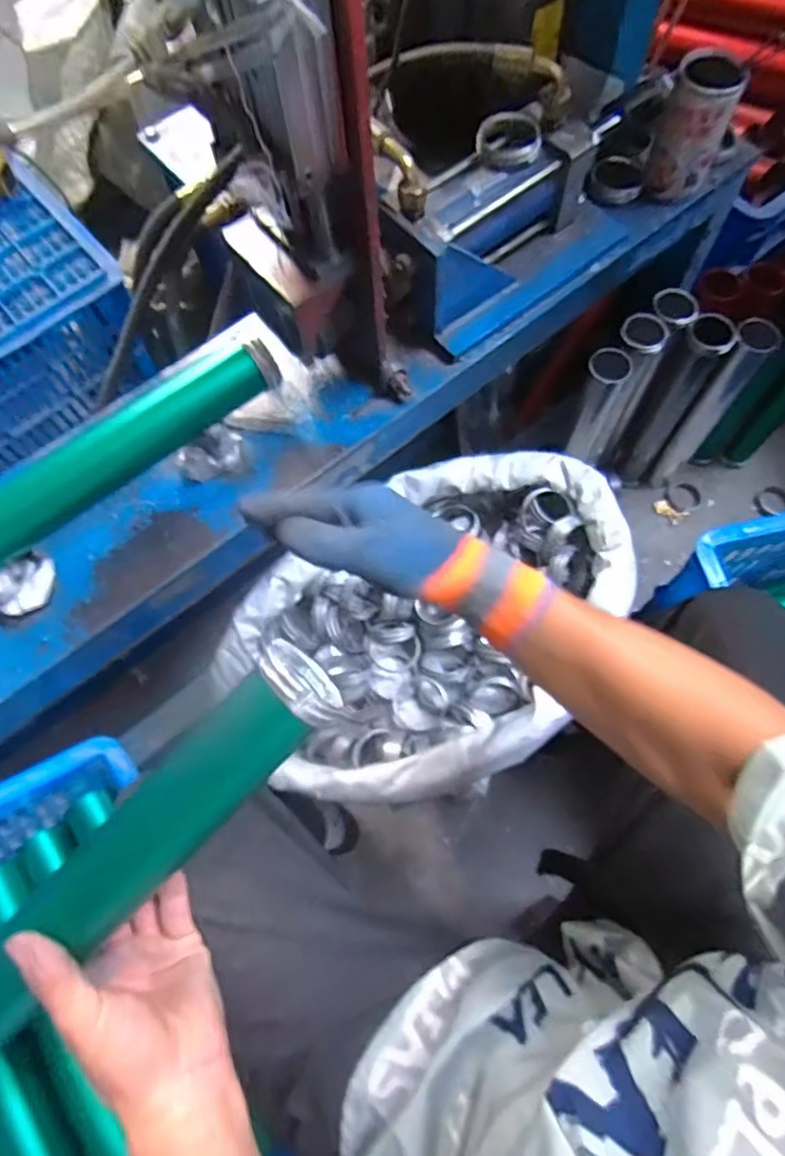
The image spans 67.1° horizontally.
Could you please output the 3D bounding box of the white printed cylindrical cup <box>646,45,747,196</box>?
[{"bbox_3d":[0.300,-0.451,0.590,0.061,0.102,0.061,19,71,9],"label":"white printed cylindrical cup"}]

